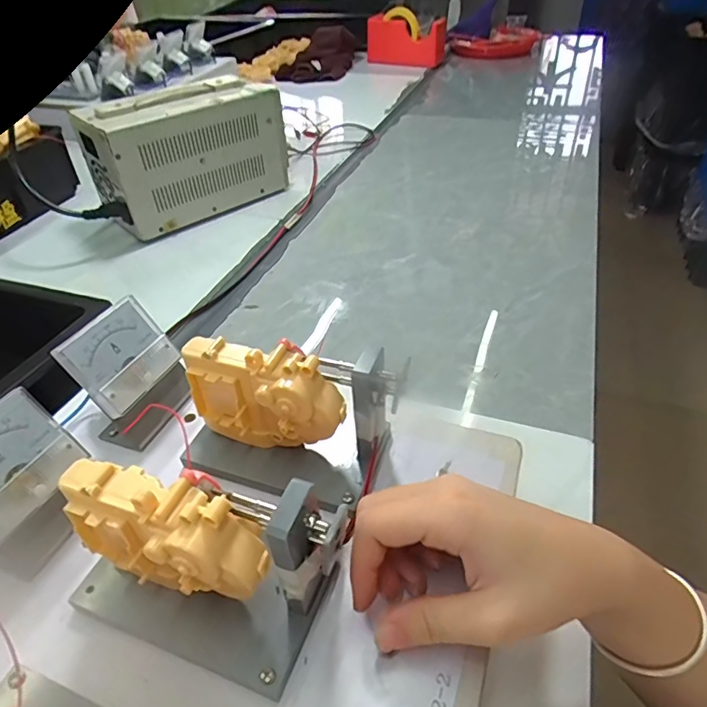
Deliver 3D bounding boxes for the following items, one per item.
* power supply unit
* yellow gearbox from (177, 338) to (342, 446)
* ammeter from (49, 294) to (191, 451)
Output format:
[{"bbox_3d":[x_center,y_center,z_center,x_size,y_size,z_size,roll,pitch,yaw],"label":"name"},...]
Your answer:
[{"bbox_3d":[-0.234,-0.285,0.731,0.112,0.159,0.260,32,52,33],"label":"power supply unit"},{"bbox_3d":[-0.053,0.028,0.301,0.096,0.072,0.030,13,44,17],"label":"yellow gearbox"},{"bbox_3d":[-0.149,0.013,0.343,0.044,0.077,0.067,18,46,22],"label":"ammeter"}]

